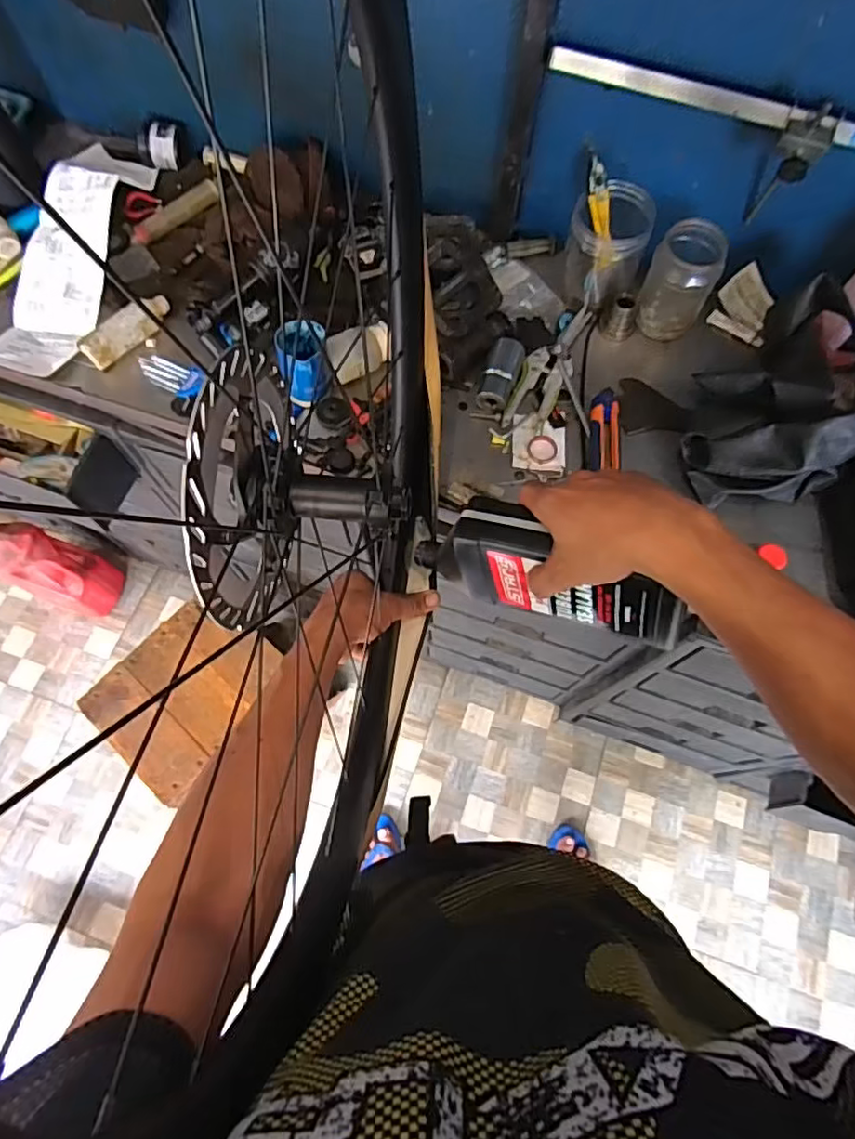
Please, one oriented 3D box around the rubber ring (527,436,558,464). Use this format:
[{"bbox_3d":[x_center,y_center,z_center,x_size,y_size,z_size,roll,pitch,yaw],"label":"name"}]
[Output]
[{"bbox_3d":[0.135,-0.140,0.706,0.036,0.004,0.037,0,69,0],"label":"rubber ring"}]

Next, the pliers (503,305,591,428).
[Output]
[{"bbox_3d":[0.151,-0.251,0.739,0.053,0.015,0.200,28,72,10],"label":"pliers"}]

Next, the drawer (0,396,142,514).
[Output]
[{"bbox_3d":[-0.618,-0.182,0.941,0.346,0.120,0.170,14,70,5],"label":"drawer"}]

